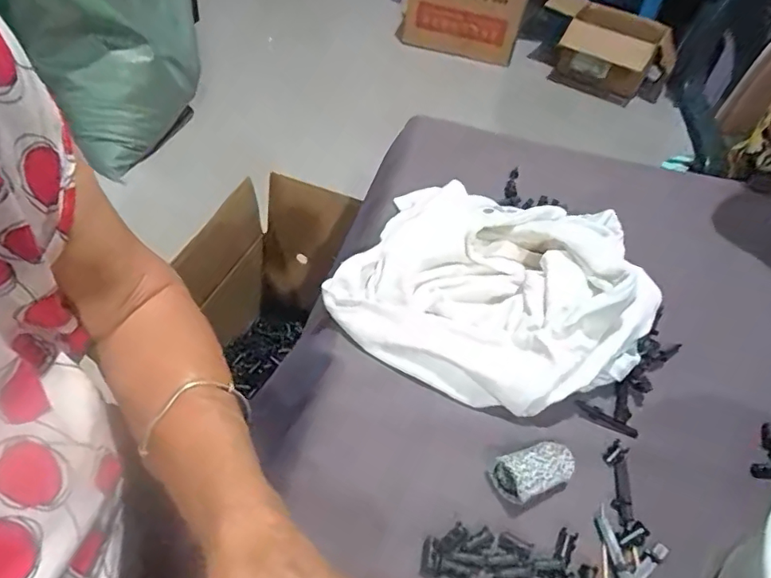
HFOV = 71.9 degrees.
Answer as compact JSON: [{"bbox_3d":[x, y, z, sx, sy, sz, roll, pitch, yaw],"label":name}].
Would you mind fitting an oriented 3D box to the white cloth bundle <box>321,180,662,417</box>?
[{"bbox_3d":[0.078,-0.013,0.371,0.202,0.058,0.185,24,48,16],"label":"white cloth bundle"}]

